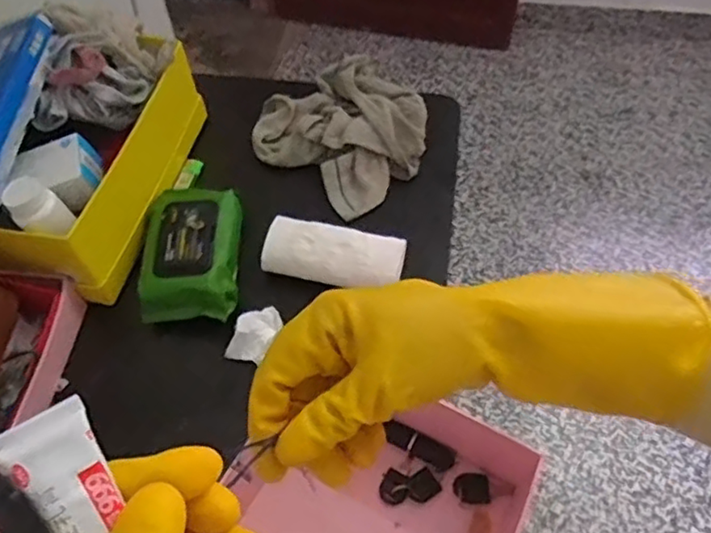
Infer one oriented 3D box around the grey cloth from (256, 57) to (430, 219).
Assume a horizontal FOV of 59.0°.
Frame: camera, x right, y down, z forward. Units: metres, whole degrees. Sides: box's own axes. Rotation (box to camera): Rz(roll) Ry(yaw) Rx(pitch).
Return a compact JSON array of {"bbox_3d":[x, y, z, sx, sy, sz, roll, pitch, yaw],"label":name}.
[{"bbox_3d":[-0.017,-0.175,0.787,0.206,0.057,0.189,39,65,24],"label":"grey cloth"}]

